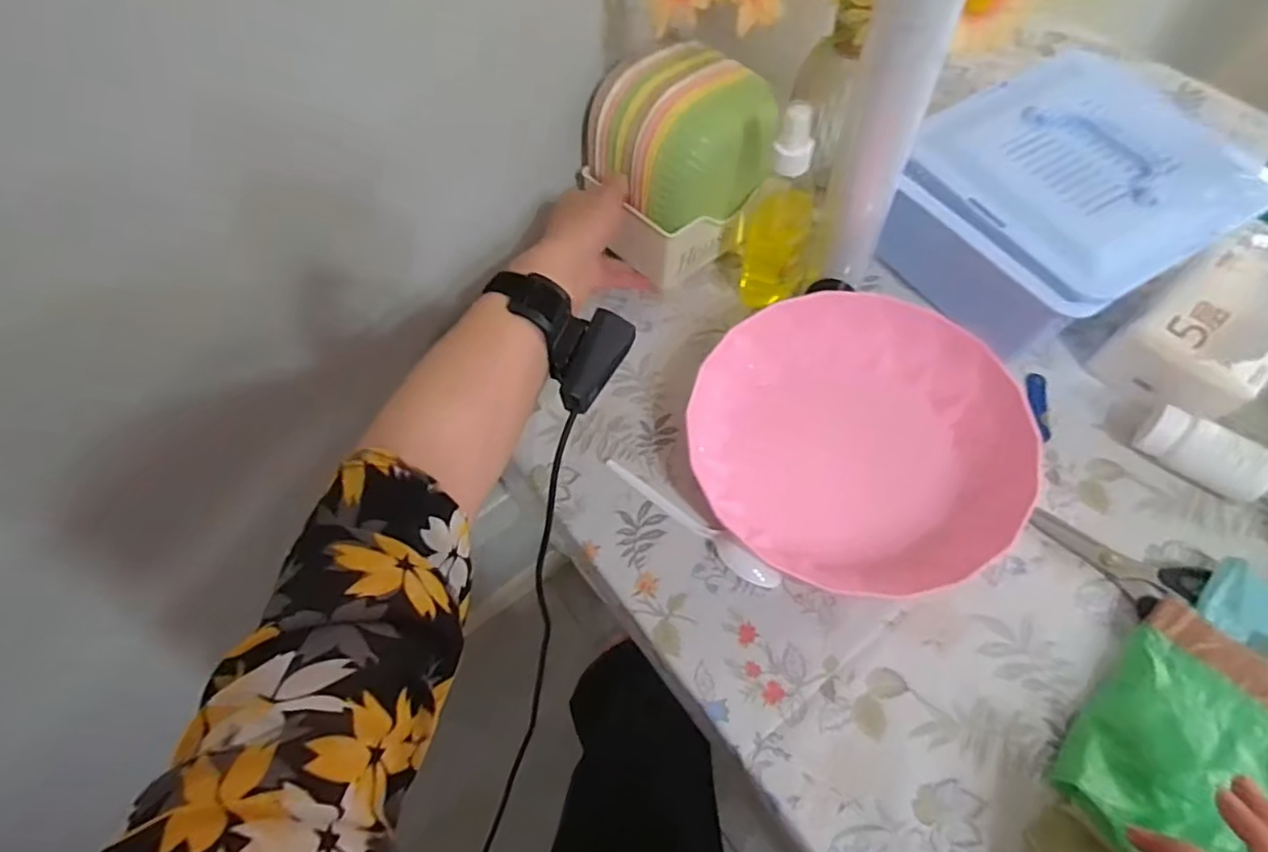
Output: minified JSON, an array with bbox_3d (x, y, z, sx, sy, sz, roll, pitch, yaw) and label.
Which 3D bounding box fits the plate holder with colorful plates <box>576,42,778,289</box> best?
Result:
[{"bbox_3d":[0.034,-0.223,0.544,0.139,0.138,0.114,-32,63,-13],"label":"plate holder with colorful plates"}]

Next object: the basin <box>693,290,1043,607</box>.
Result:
[{"bbox_3d":[0.164,0.009,0.488,0.226,0.062,0.229,-2,60,3],"label":"basin"}]

